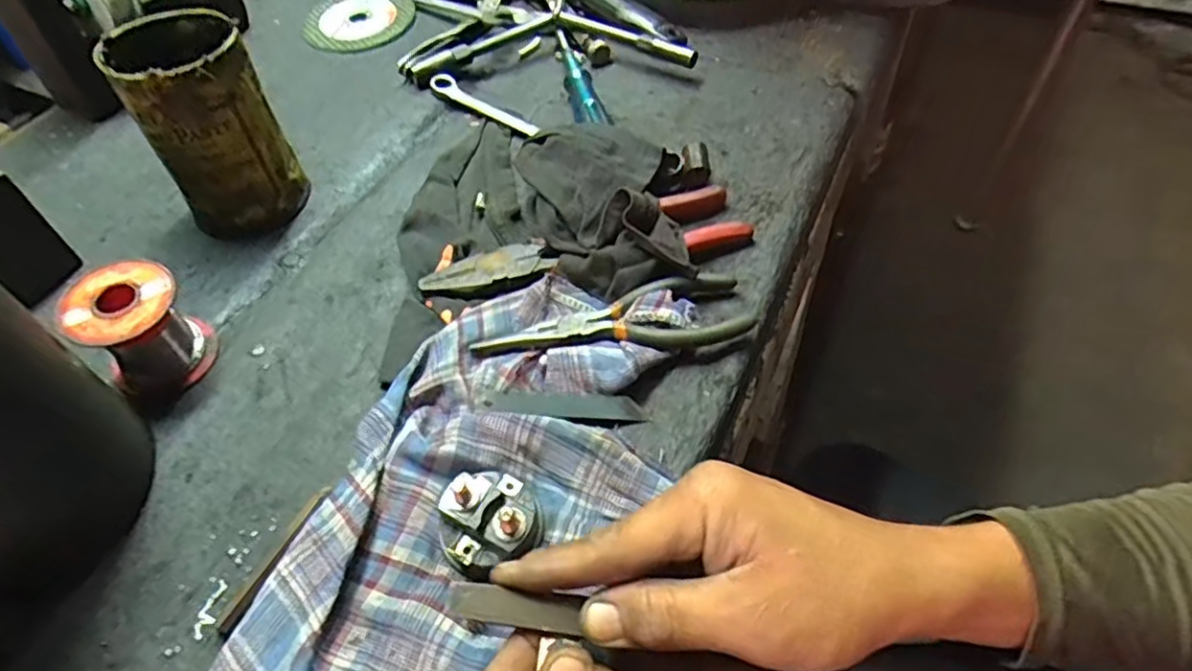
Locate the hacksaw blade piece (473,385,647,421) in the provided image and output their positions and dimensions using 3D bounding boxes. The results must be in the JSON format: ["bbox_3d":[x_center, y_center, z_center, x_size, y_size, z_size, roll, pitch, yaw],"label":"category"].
[{"bbox_3d":[-0.018,0.036,0.345,0.087,0.004,0.015,7,63,-1],"label":"hacksaw blade piece"}]

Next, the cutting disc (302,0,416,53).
[{"bbox_3d":[-0.214,-0.289,0.603,0.090,0.010,0.099,-1,52,1],"label":"cutting disc"}]

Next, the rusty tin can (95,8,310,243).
[{"bbox_3d":[-0.232,-0.124,0.408,0.071,0.116,0.068,-1,52,1],"label":"rusty tin can"}]

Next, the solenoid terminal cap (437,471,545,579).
[{"bbox_3d":[-0.048,0.081,0.299,0.047,0.026,0.040,-27,56,-18],"label":"solenoid terminal cap"}]

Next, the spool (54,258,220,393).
[{"bbox_3d":[-0.239,-0.002,0.353,0.051,0.057,0.051,-1,52,1],"label":"spool"}]

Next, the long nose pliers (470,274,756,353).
[{"bbox_3d":[0.009,-0.012,0.373,0.150,0.012,0.048,-3,52,0],"label":"long nose pliers"}]

